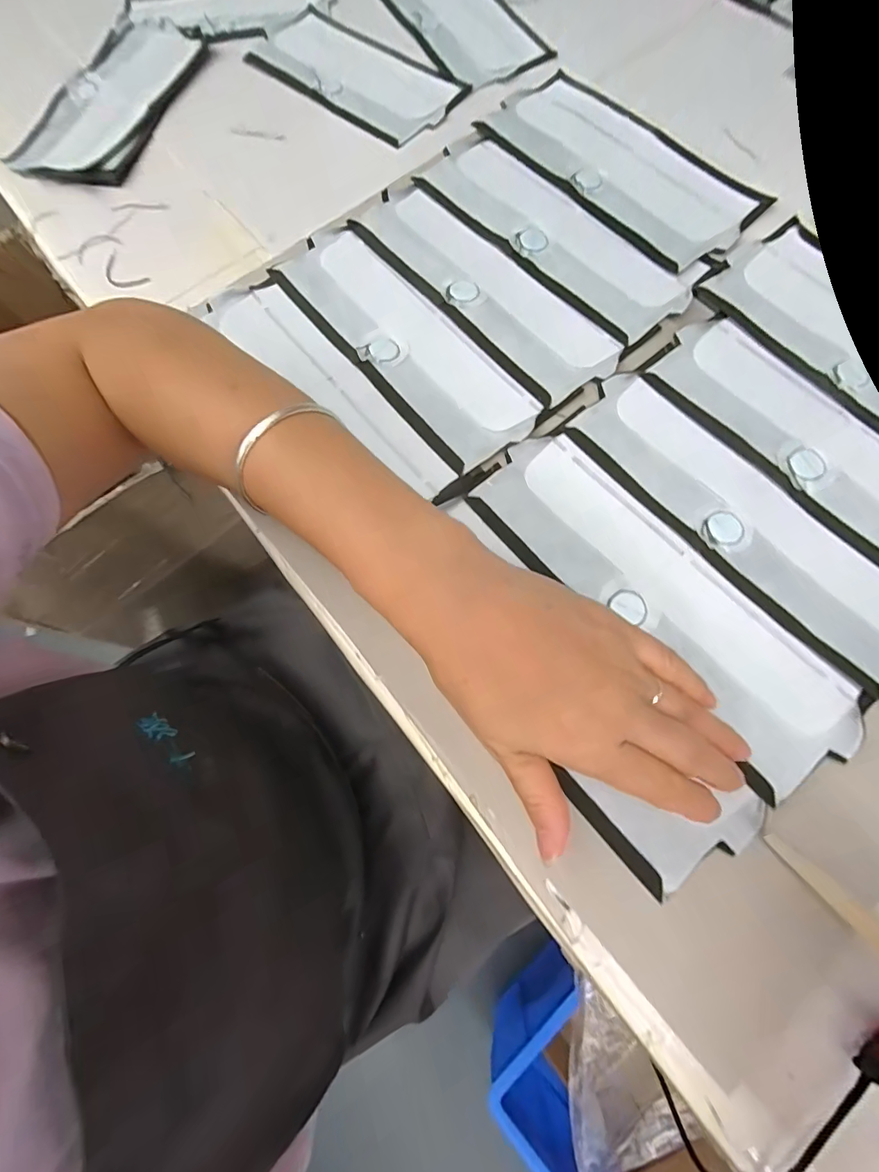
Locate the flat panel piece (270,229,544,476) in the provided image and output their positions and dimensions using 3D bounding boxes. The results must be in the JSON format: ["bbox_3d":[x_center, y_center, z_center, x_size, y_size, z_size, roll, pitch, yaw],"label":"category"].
[{"bbox_3d":[-0.027,-0.177,0.328,0.077,0.010,0.225,-39,75,-7],"label":"flat panel piece"}]

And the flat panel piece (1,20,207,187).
[{"bbox_3d":[-0.336,-0.501,0.466,0.121,0.023,0.233,20,76,10],"label":"flat panel piece"}]

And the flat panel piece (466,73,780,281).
[{"bbox_3d":[0.140,-0.339,0.363,0.095,0.018,0.225,-44,75,-9],"label":"flat panel piece"}]

